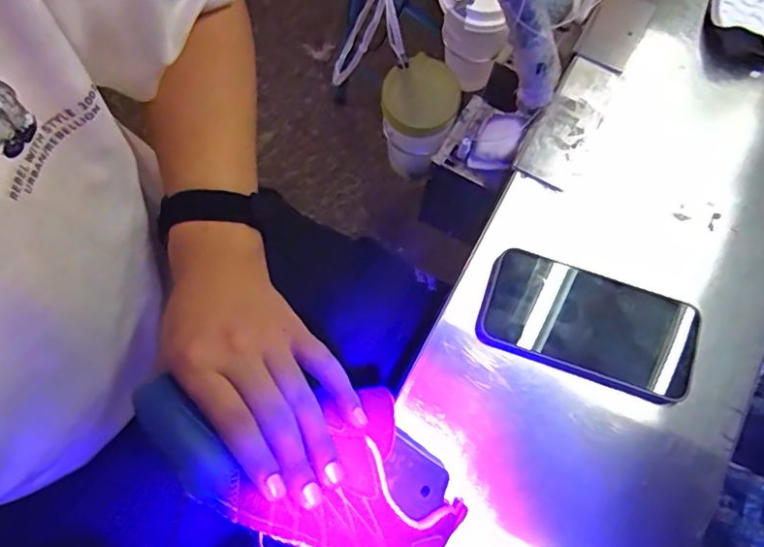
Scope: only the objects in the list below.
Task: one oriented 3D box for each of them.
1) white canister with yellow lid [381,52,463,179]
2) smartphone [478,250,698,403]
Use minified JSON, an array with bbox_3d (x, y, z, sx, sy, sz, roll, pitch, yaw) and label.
[{"bbox_3d":[0.037,-0.157,0.578,0.072,0.123,0.070,0,71,-1],"label":"white canister with yellow lid"},{"bbox_3d":[0.160,0.041,0.425,0.162,0.014,0.080,19,82,6],"label":"smartphone"}]

